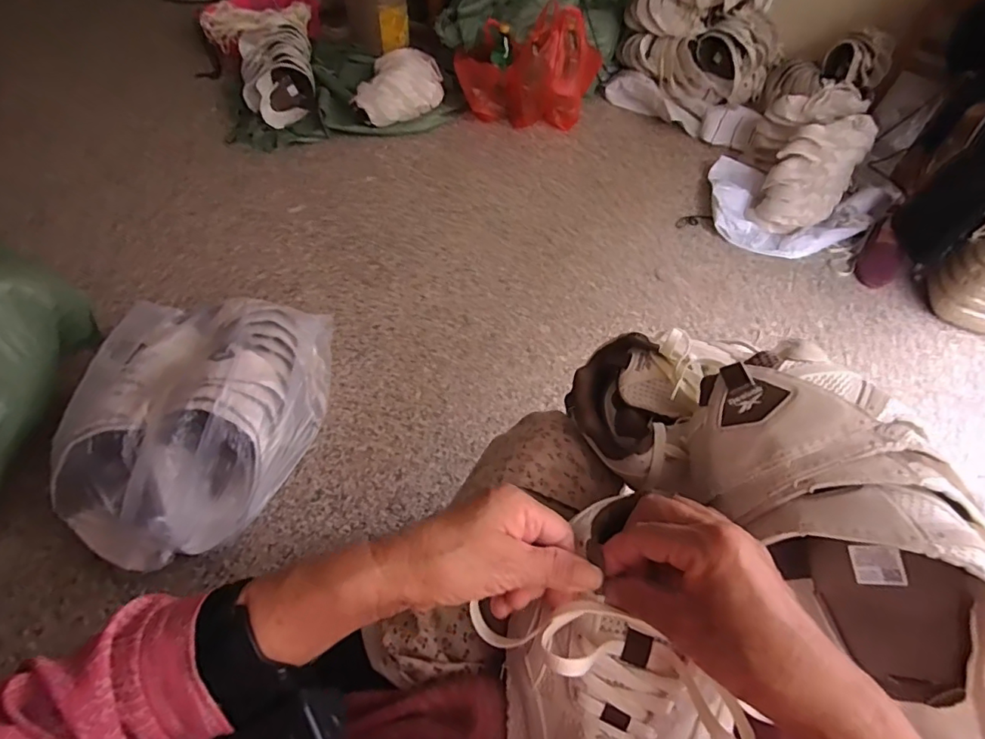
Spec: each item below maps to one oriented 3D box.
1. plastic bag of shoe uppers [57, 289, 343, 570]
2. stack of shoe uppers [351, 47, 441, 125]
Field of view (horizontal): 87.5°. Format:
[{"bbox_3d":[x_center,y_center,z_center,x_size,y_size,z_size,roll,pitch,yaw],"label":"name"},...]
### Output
[{"bbox_3d":[-0.484,0.062,0.857,0.331,0.169,0.455,8,54,3],"label":"plastic bag of shoe uppers"},{"bbox_3d":[-0.270,-0.882,1.585,0.210,0.096,0.357,10,54,4],"label":"stack of shoe uppers"}]

